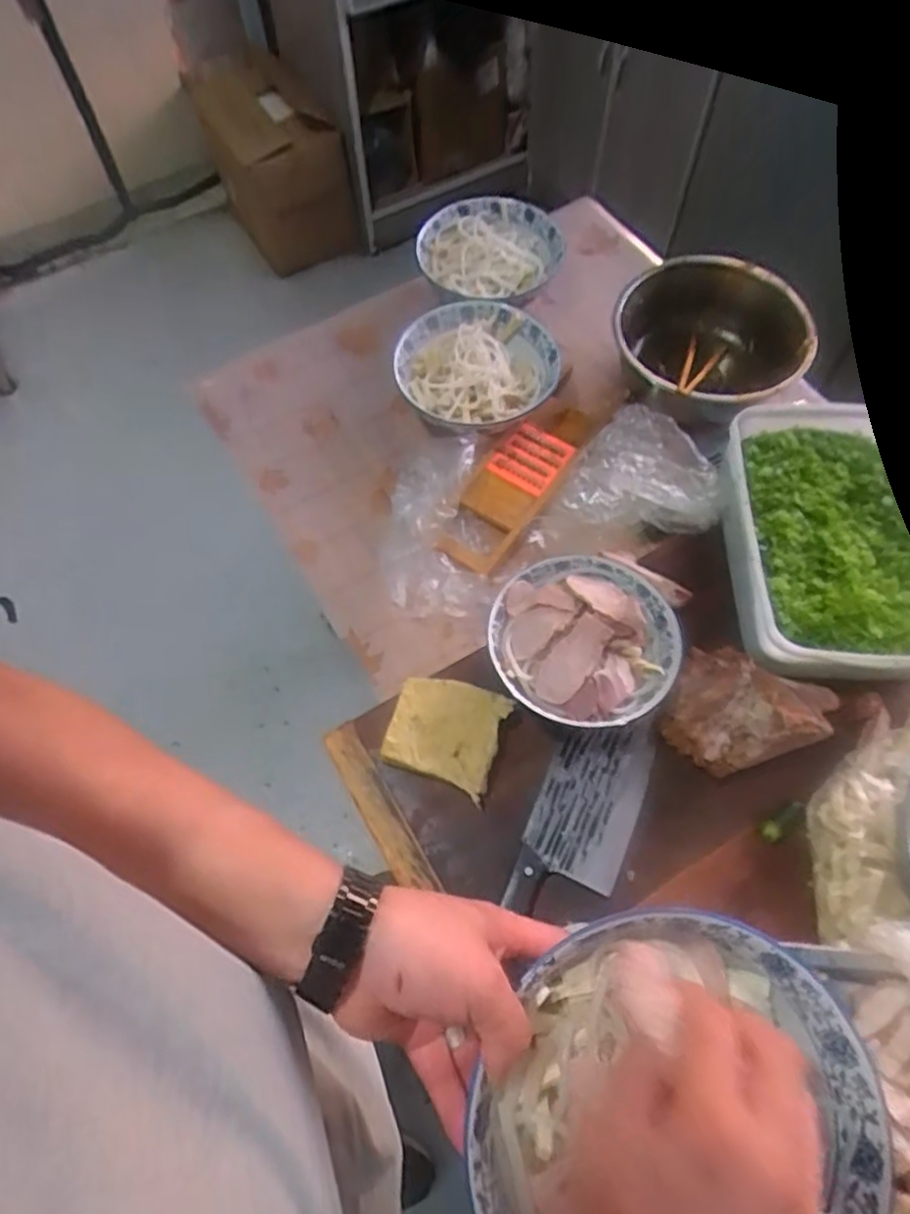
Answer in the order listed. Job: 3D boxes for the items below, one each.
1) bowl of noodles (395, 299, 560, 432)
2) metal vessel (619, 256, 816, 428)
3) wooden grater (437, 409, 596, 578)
[{"bbox_3d":[0.032,-0.314,0.928,0.206,0.074,0.201,1,62,-1],"label":"bowl of noodles"},{"bbox_3d":[0.333,-0.342,0.931,0.235,0.122,0.246,1,62,-1],"label":"metal vessel"},{"bbox_3d":[0.080,-0.161,0.881,0.096,0.028,0.292,29,65,13],"label":"wooden grater"}]

